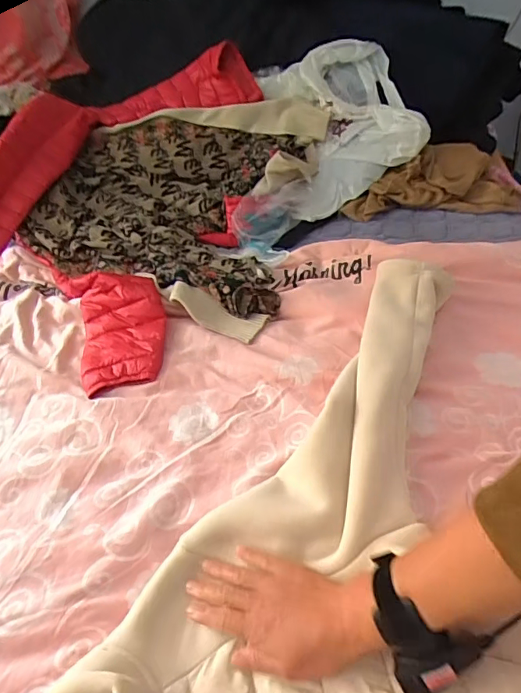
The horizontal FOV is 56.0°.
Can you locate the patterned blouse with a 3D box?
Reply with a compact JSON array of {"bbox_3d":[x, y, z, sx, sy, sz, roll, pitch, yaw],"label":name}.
[{"bbox_3d":[-0.172,-0.291,0.952,0.505,0.185,0.513,8,45,16],"label":"patterned blouse"}]

